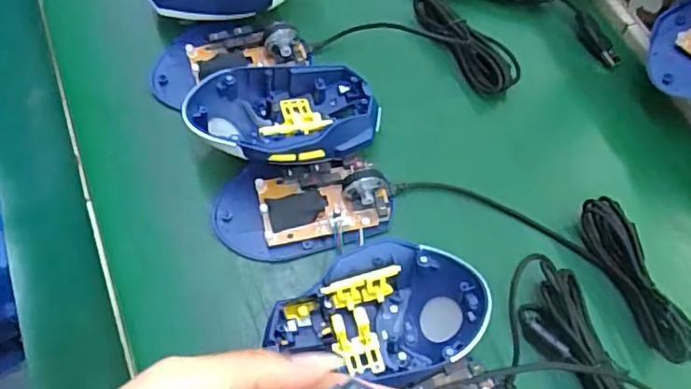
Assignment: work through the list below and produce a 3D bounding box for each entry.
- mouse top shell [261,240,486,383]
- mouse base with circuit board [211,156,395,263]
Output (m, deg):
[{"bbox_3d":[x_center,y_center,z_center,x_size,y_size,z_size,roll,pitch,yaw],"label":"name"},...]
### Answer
[{"bbox_3d":[0.016,0.064,0.323,0.115,0.027,0.066,-10,64,-6],"label":"mouse top shell"},{"bbox_3d":[-0.027,0.007,0.361,0.110,0.035,0.063,-1,63,-2],"label":"mouse base with circuit board"}]

